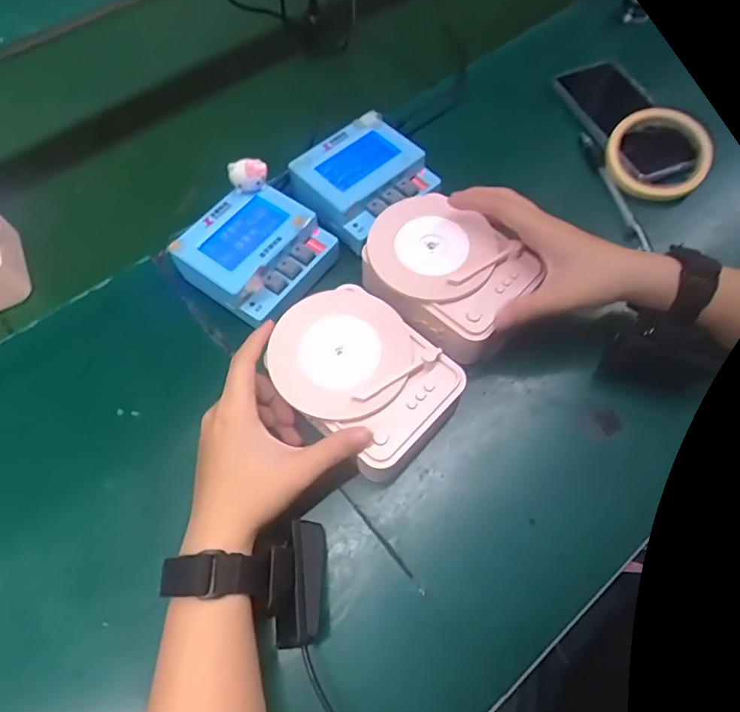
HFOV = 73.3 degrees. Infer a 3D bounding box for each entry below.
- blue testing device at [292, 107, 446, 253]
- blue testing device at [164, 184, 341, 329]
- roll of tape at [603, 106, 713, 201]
[{"bbox_3d":[-0.005,-0.160,0.450,0.108,0.038,0.100,-39,68,-17],"label":"blue testing device"},{"bbox_3d":[-0.095,-0.086,0.419,0.095,0.041,0.105,32,68,17],"label":"blue testing device"},{"bbox_3d":[0.276,-0.193,0.478,0.091,0.019,0.091,13,81,11],"label":"roll of tape"}]

